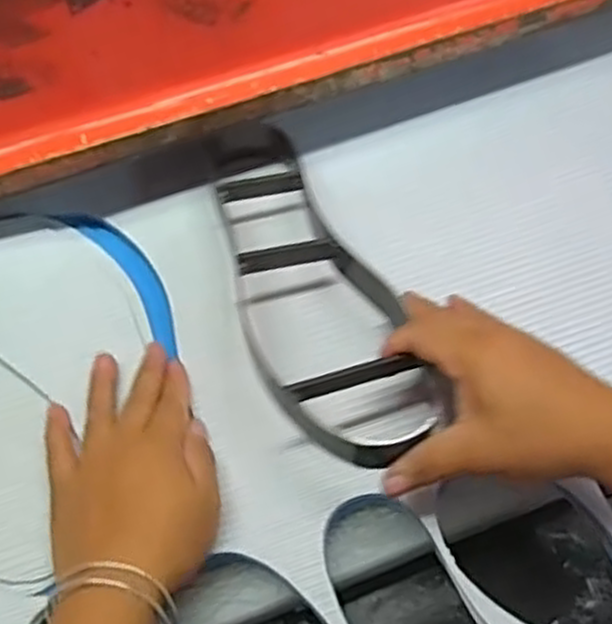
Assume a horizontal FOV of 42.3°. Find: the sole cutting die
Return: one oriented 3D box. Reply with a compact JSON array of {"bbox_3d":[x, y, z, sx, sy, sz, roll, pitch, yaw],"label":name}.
[{"bbox_3d":[0.001,-0.016,0.495,0.093,0.049,0.250,-18,58,-8],"label":"sole cutting die"}]

